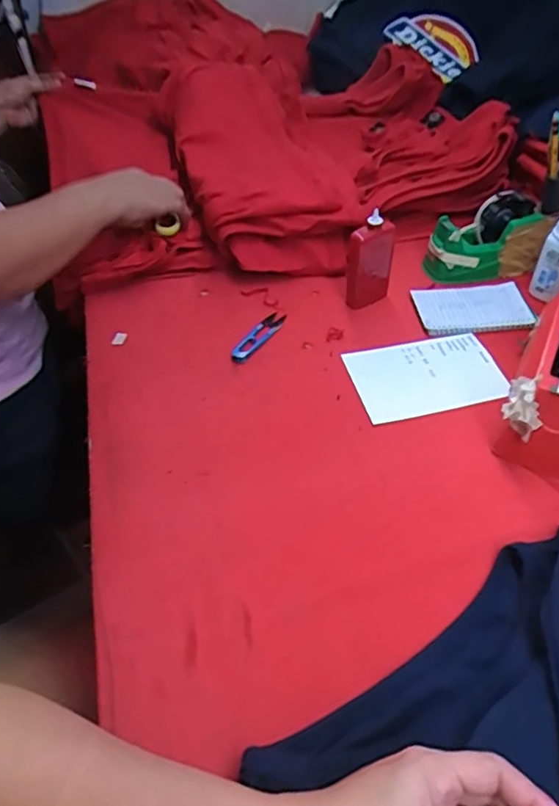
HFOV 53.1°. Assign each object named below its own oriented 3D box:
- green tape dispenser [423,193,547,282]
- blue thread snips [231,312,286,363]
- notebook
[{"bbox_3d":[0.272,-0.217,0.738,0.141,0.083,0.068,-17,49,-14],"label":"green tape dispenser"},{"bbox_3d":[-0.025,-0.084,0.673,0.022,0.008,0.103,23,52,22],"label":"blue thread snips"},{"bbox_3d":[0.242,-0.120,0.702,0.144,0.013,0.091,-3,47,-1],"label":"notebook"}]

